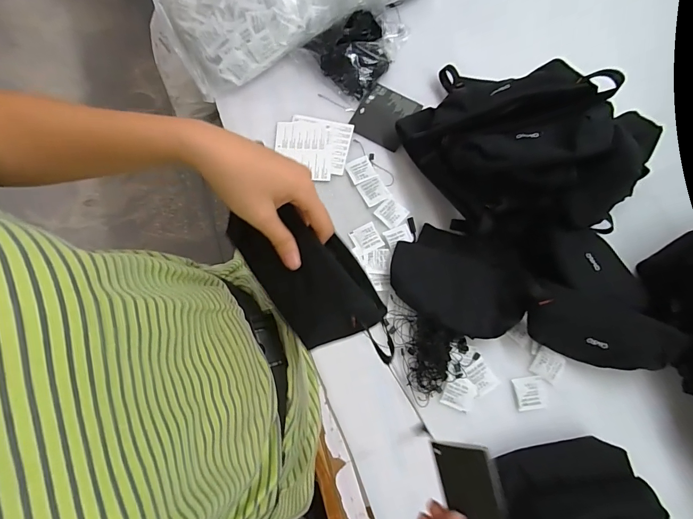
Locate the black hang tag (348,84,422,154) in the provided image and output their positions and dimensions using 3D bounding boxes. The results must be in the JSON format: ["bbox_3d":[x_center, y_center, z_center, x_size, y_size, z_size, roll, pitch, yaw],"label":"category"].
[{"bbox_3d":[0.061,-0.230,0.611,0.087,0.007,0.093,28,78,7],"label":"black hang tag"}]

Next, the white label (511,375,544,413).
[{"bbox_3d":[0.244,0.180,0.511,0.038,0.004,0.042,-7,77,-2],"label":"white label"}]

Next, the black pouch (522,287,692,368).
[{"bbox_3d":[0.321,0.095,0.492,0.184,0.030,0.091,19,110,4],"label":"black pouch"}]

